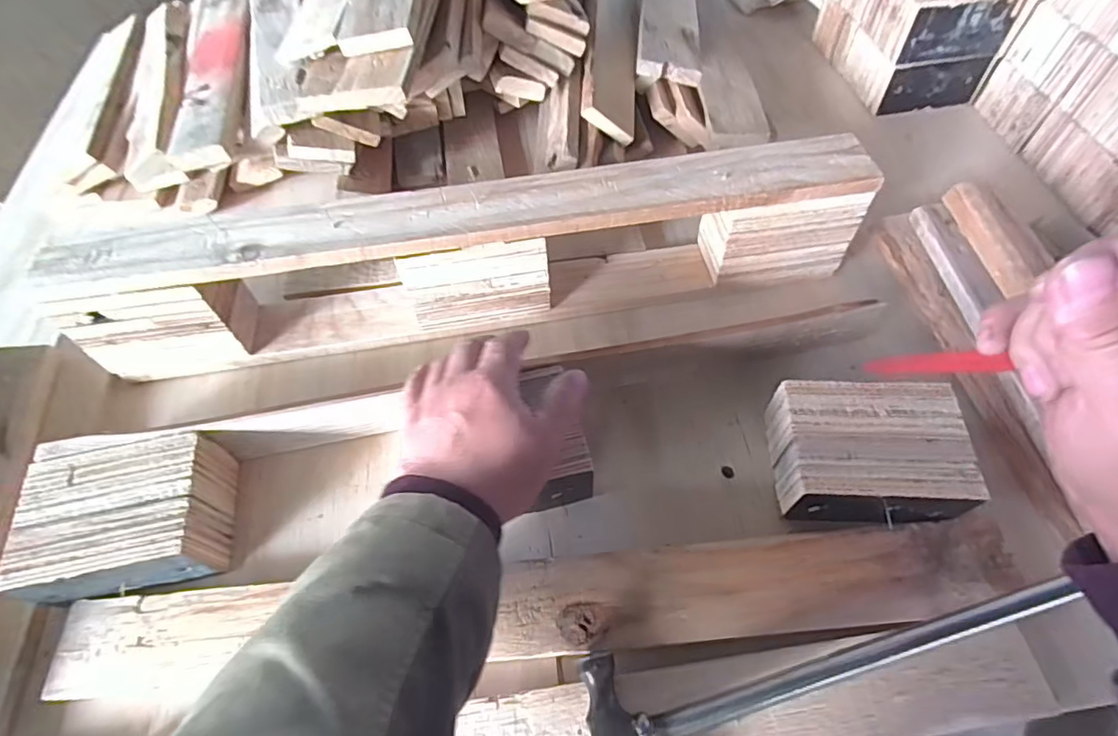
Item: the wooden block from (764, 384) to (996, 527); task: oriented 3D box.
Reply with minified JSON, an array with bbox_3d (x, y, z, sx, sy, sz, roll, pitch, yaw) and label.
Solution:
[{"bbox_3d":[0.224,0.062,0.420,0.122,0.049,0.092,4,58,4],"label":"wooden block"}]

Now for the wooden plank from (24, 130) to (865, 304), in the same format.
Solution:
[{"bbox_3d":[-0.071,-0.125,0.460,0.648,0.022,0.070,-9,58,-4],"label":"wooden plank"}]

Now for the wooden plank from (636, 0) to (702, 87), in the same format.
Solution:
[{"bbox_3d":[0.128,-0.429,0.670,0.063,0.014,0.381,8,51,0],"label":"wooden plank"}]

